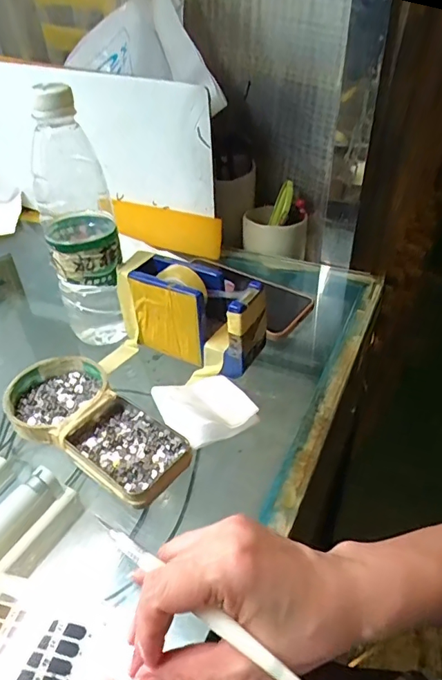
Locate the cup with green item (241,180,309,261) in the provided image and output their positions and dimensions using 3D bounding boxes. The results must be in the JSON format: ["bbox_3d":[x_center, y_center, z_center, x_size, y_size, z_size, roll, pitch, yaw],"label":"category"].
[{"bbox_3d":[0.071,-0.151,0.609,0.083,0.079,0.077,2,40,7],"label":"cup with green item"}]

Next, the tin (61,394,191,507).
[{"bbox_3d":[-0.071,0.081,0.359,0.092,0.016,0.066,26,48,32],"label":"tin"}]

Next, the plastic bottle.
[{"bbox_3d":[-0.126,-0.100,0.418,0.059,0.221,0.069,-18,41,-15],"label":"plastic bottle"}]

